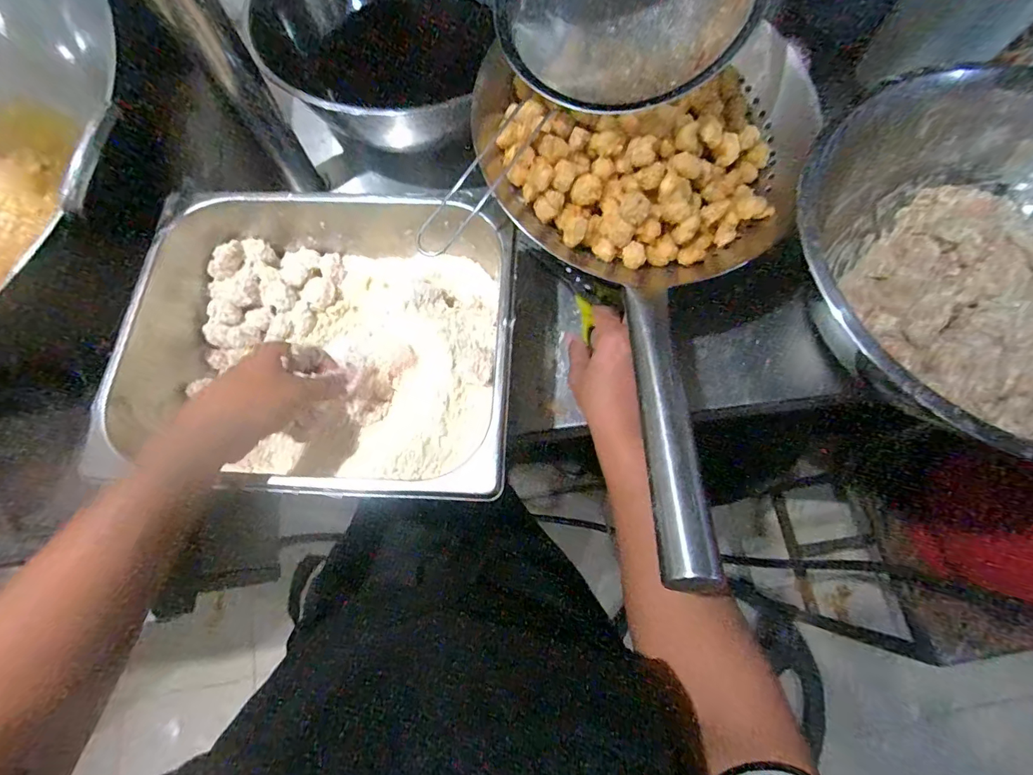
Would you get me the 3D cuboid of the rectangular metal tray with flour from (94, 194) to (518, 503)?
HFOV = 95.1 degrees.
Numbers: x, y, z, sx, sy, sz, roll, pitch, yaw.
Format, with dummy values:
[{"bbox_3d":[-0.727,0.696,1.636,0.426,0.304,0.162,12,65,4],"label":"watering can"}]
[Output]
[{"bbox_3d":[-0.167,-0.044,0.428,0.319,0.097,0.266,4,72,2],"label":"rectangular metal tray with flour"}]

